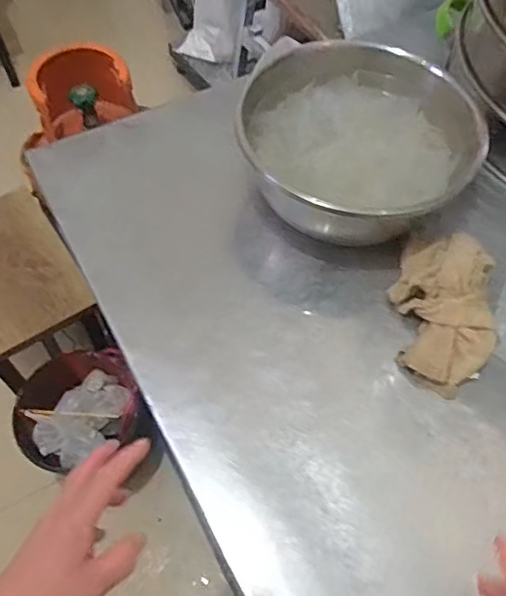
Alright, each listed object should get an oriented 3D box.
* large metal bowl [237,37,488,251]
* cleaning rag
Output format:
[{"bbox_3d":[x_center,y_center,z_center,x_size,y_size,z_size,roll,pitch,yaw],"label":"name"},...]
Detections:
[{"bbox_3d":[0.155,-0.221,0.815,0.321,0.113,0.319,0,58,-1],"label":"large metal bowl"},{"bbox_3d":[0.246,0.013,0.710,0.133,0.047,0.216,5,61,4],"label":"cleaning rag"}]

